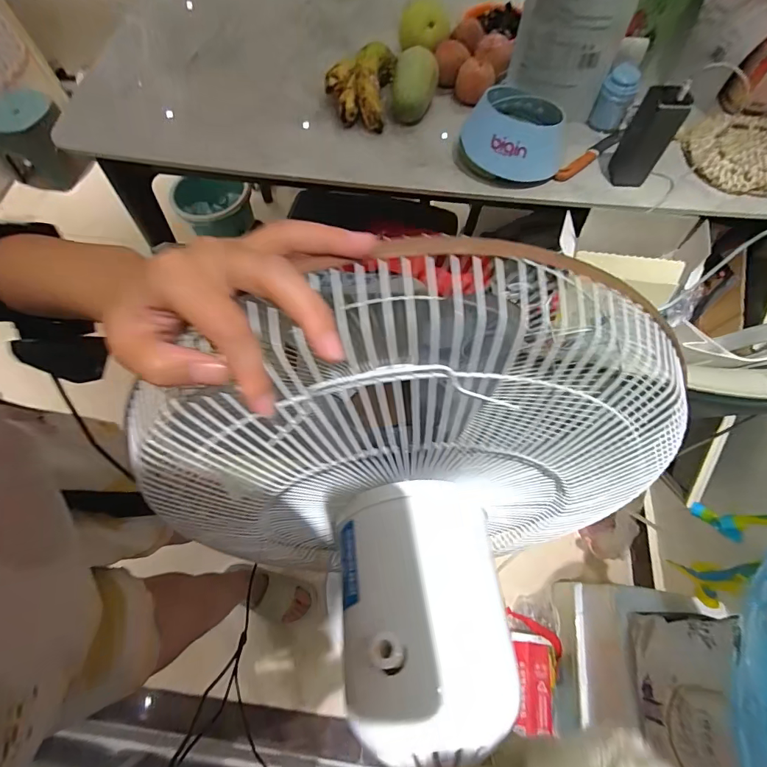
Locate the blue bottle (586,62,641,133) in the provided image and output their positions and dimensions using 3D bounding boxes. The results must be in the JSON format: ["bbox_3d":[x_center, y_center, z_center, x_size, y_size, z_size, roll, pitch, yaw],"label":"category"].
[{"bbox_3d":[0.396,-0.487,0.711,0.052,0.090,0.046,30,69,13],"label":"blue bottle"}]

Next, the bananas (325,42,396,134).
[{"bbox_3d":[-0.042,-0.528,0.738,0.103,0.084,0.135,10,65,5],"label":"bananas"}]

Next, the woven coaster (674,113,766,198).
[{"bbox_3d":[0.604,-0.392,0.691,0.190,0.022,0.177,38,71,16],"label":"woven coaster"}]

